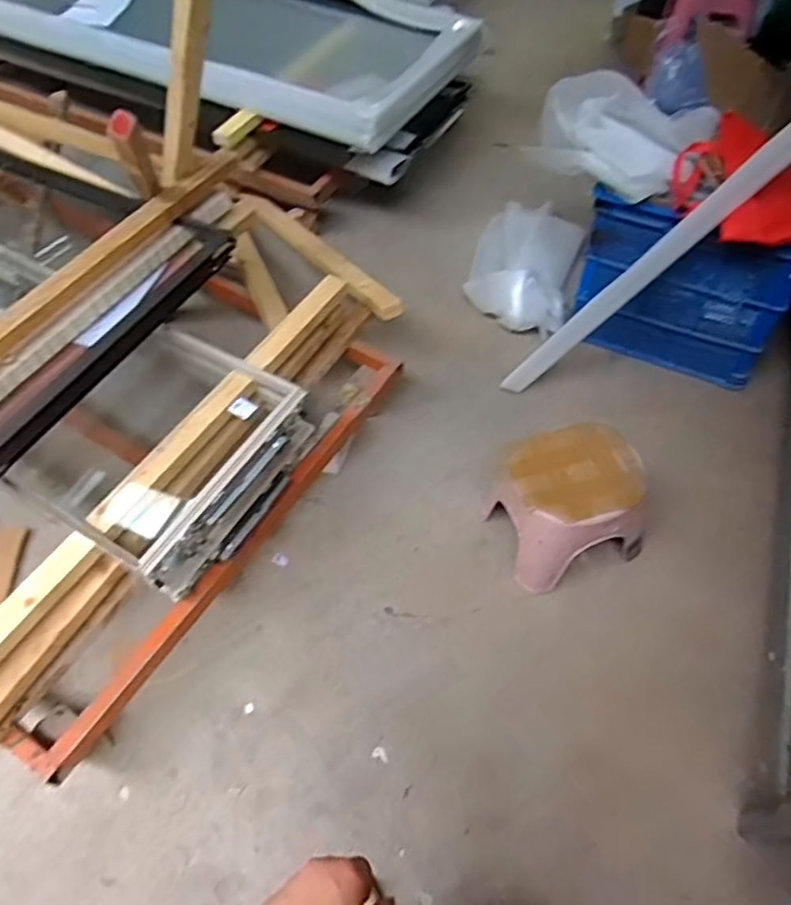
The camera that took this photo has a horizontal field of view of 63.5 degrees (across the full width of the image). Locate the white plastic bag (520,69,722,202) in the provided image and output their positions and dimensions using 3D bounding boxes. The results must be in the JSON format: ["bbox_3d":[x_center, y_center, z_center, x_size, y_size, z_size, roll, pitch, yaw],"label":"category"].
[{"bbox_3d":[0.527,-0.752,1.497,0.387,0.195,0.191,20,58,13],"label":"white plastic bag"}]

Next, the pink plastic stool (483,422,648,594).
[{"bbox_3d":[0.407,0.114,1.512,0.333,0.311,0.266,-20,58,-13],"label":"pink plastic stool"}]

